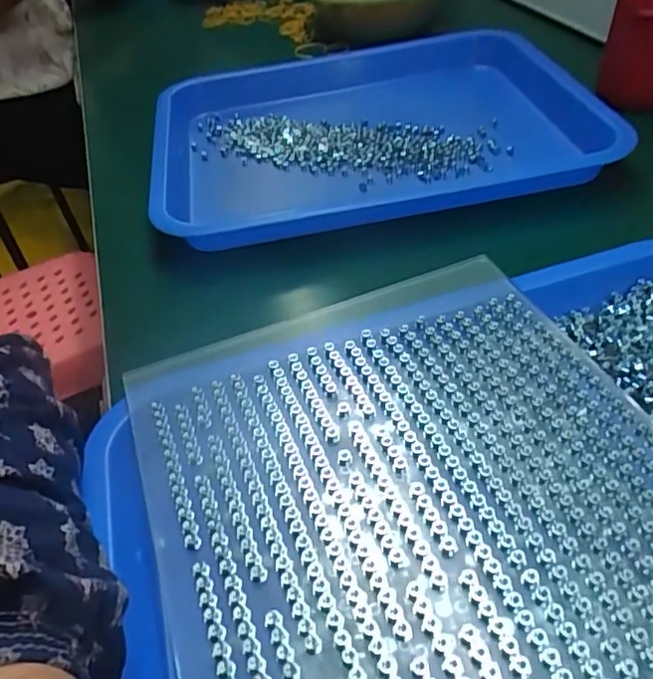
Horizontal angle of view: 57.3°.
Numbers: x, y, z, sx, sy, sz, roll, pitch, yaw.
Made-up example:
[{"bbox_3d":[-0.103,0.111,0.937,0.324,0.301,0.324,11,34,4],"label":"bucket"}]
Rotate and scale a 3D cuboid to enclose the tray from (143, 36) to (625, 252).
[{"bbox_3d":[0.027,-0.194,0.564,0.357,0.057,0.312,-10,43,-4],"label":"tray"}]

